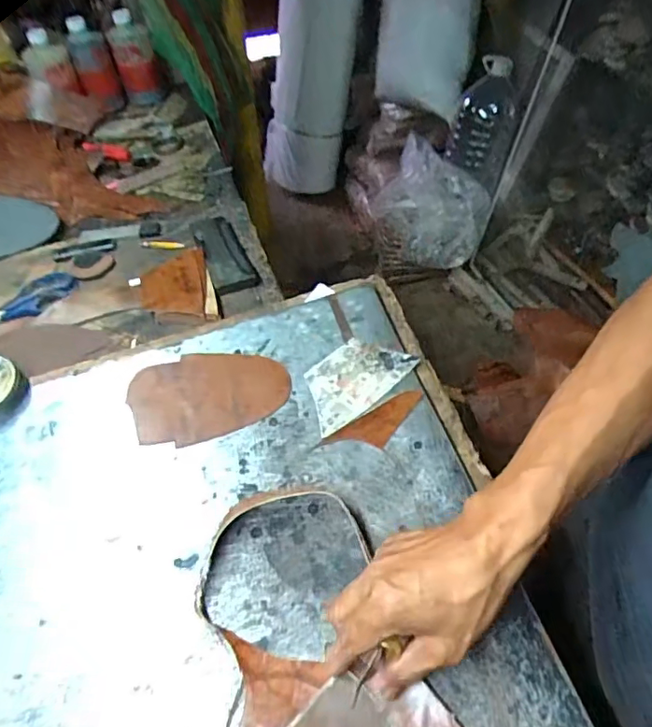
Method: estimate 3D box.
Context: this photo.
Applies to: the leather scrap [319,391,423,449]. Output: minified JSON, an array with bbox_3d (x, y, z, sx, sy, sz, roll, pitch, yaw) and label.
[{"bbox_3d":[0.048,0.057,0.504,0.100,0.004,0.036,-31,58,-11],"label":"leather scrap"}]

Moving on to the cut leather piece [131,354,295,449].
[{"bbox_3d":[-0.118,0.029,0.545,0.154,0.006,0.100,-17,57,-3],"label":"cut leather piece"}]

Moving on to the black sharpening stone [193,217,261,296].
[{"bbox_3d":[-0.131,-0.143,0.702,0.055,0.011,0.152,-20,51,-11],"label":"black sharpening stone"}]

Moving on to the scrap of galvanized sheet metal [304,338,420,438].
[{"bbox_3d":[0.026,0.013,0.536,0.113,0.004,0.072,-36,60,-14],"label":"scrap of galvanized sheet metal"}]

